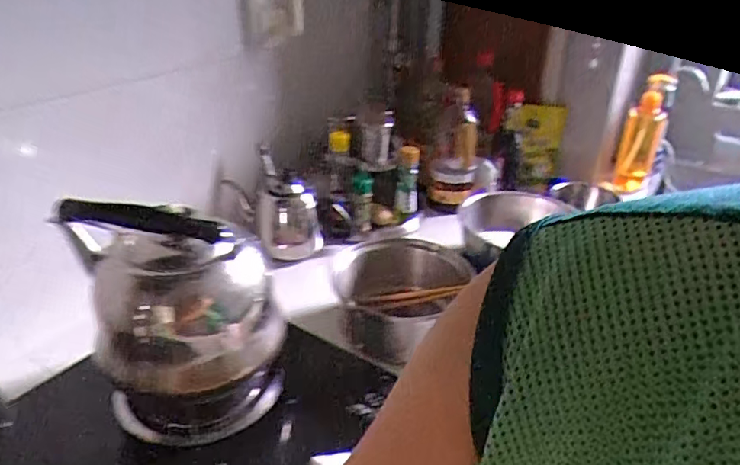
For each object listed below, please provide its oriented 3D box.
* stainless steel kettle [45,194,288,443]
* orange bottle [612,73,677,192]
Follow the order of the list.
[{"bbox_3d":[-0.229,0.091,0.679,0.217,0.322,0.216,-12,32,-22],"label":"stainless steel kettle"},{"bbox_3d":[0.683,-0.240,1.389,0.080,0.257,0.089,23,36,33],"label":"orange bottle"}]

